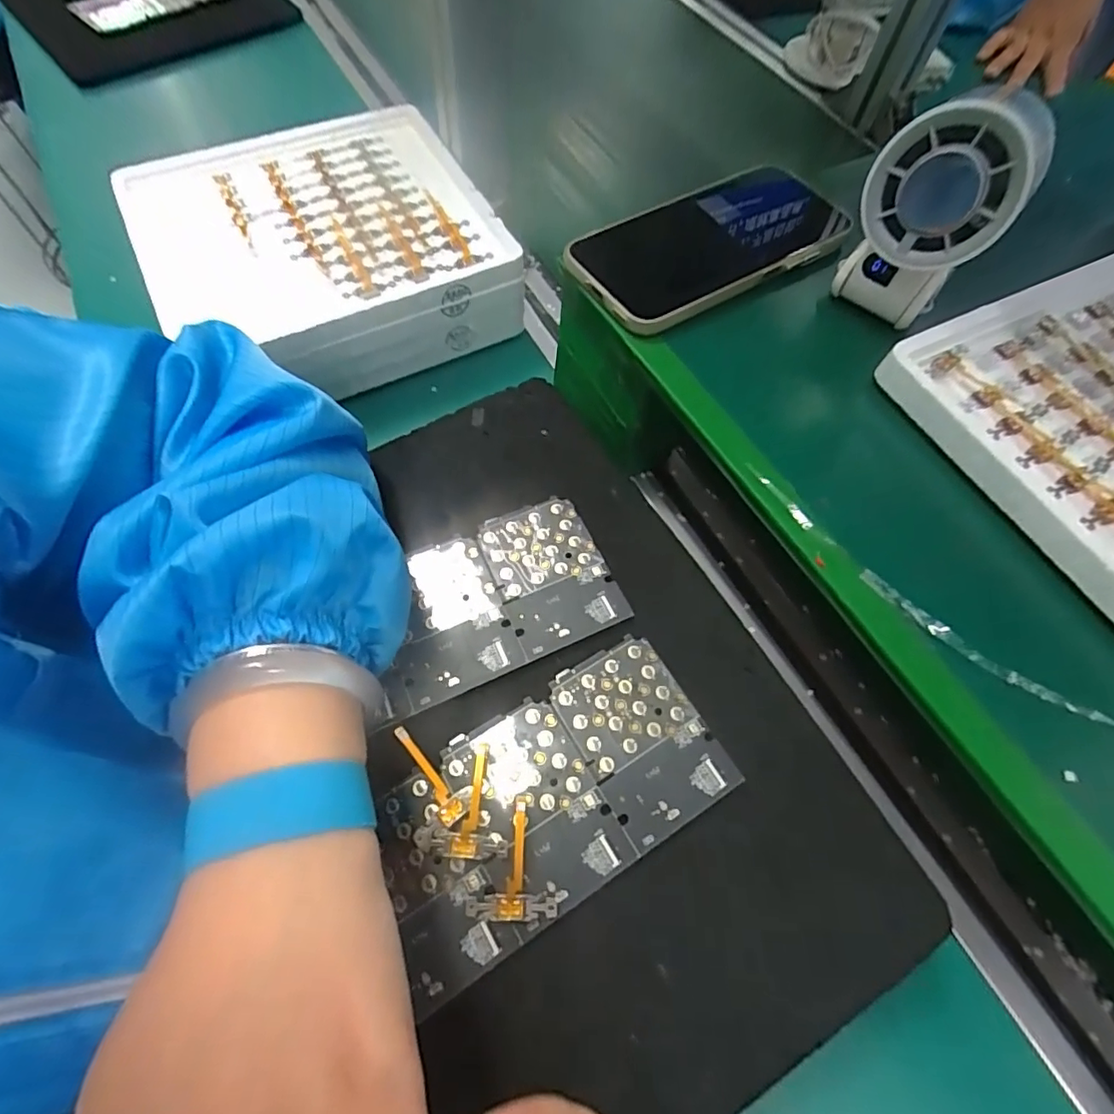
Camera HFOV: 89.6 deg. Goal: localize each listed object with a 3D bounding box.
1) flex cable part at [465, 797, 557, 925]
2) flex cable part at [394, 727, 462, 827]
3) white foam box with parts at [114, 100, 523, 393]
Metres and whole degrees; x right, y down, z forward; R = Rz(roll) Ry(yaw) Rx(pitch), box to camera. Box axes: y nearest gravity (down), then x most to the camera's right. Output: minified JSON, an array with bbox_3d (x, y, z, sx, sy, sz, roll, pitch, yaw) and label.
[{"bbox_3d":[-0.017,0.122,0.227,0.034,0.004,0.043,3,64,-1],"label":"flex cable part"},{"bbox_3d":[-0.055,0.091,0.236,0.009,0.004,0.044,-32,84,-16],"label":"flex cable part"},{"bbox_3d":[-0.165,-0.218,0.414,0.226,0.066,0.214,-29,68,-15],"label":"white foam box with parts"}]

